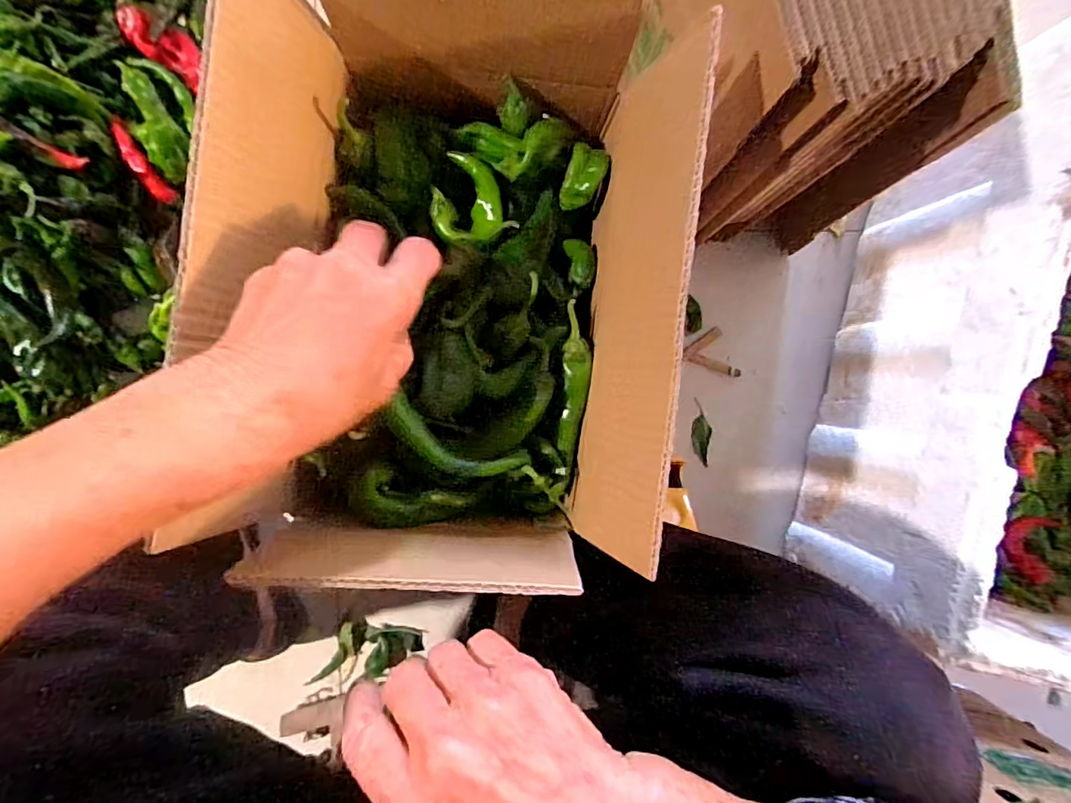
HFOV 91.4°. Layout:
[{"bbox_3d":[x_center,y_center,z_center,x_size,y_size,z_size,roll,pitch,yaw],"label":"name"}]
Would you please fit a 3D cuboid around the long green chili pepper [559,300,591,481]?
[{"bbox_3d":[0.026,-0.008,0.338,0.018,0.016,0.107,1,91,-6],"label":"long green chili pepper"}]

